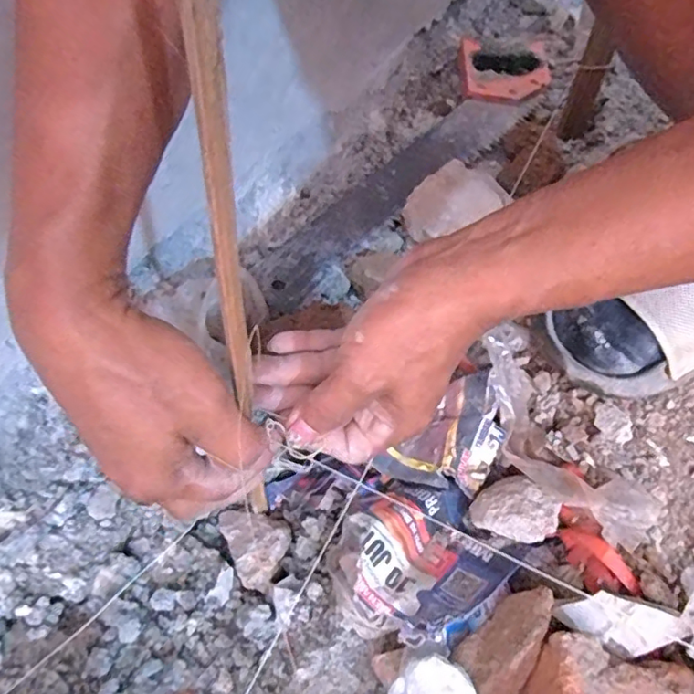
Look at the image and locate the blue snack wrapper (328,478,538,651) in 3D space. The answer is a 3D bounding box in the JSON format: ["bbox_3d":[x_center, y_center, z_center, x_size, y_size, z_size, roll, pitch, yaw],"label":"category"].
[{"bbox_3d":[0.039,0.107,0.293,0.095,0.021,0.084,-26,51,-20],"label":"blue snack wrapper"}]

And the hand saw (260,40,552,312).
[{"bbox_3d":[0.096,-0.213,0.589,0.117,0.032,0.537,20,51,20],"label":"hand saw"}]

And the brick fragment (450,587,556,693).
[{"bbox_3d":[0.077,0.138,0.263,0.055,0.016,0.031,-35,55,-26],"label":"brick fragment"}]

